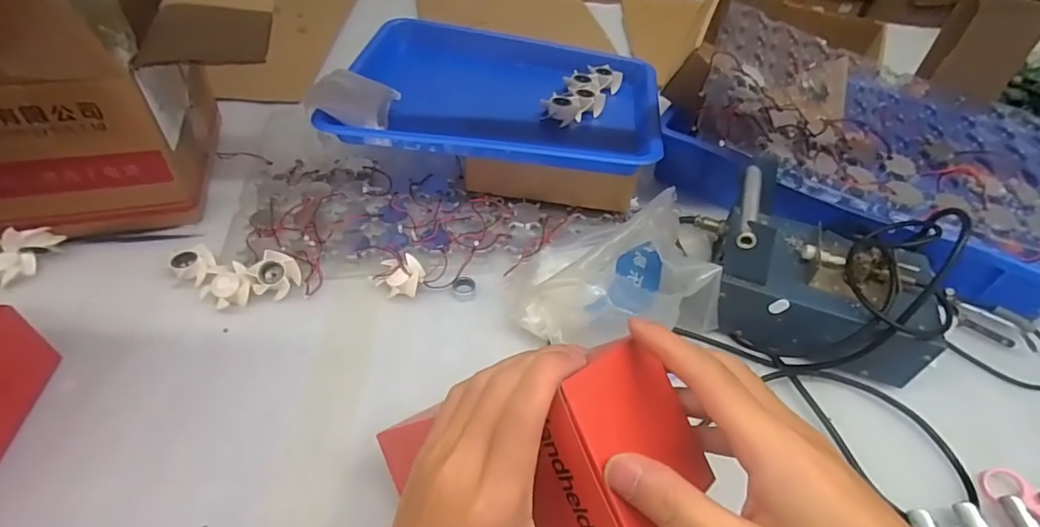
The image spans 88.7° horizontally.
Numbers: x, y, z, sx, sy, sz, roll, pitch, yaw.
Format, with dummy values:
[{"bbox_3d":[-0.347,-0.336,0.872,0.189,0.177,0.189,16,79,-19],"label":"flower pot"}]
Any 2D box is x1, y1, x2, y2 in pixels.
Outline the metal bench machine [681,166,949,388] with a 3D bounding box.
[{"bbox_3d":[0.260,0.007,0.481,0.201,0.110,0.127,14,50,9],"label":"metal bench machine"}]

